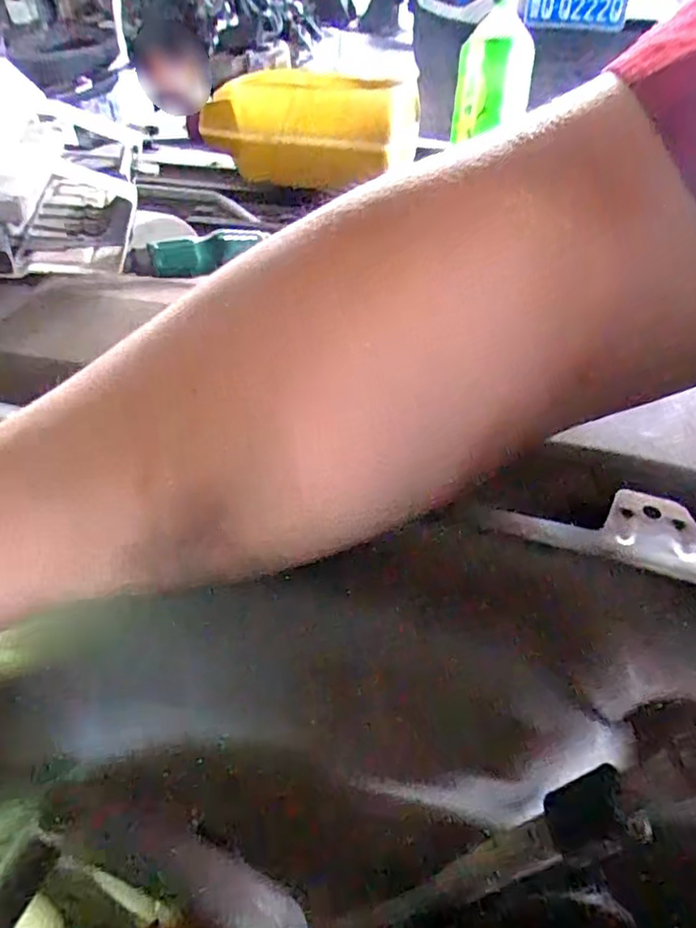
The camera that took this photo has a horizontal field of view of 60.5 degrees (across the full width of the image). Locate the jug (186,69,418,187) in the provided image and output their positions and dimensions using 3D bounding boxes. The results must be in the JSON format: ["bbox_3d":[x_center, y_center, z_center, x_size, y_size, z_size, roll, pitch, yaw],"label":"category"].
[{"bbox_3d":[-0.046,-0.450,0.794,0.254,0.118,0.174,9,46,10],"label":"jug"}]

